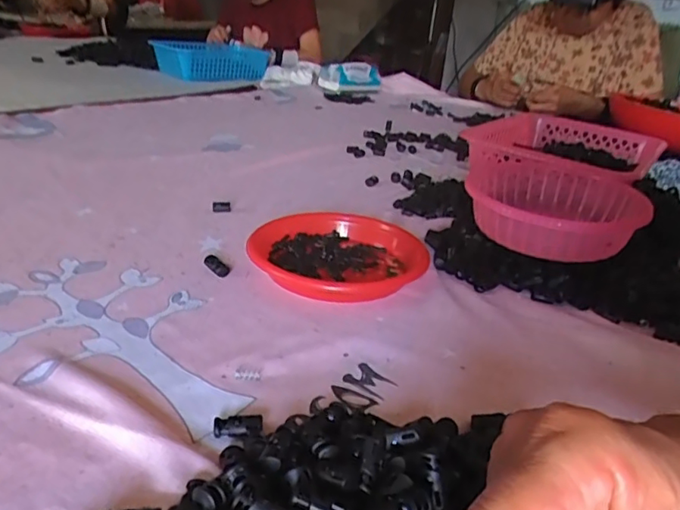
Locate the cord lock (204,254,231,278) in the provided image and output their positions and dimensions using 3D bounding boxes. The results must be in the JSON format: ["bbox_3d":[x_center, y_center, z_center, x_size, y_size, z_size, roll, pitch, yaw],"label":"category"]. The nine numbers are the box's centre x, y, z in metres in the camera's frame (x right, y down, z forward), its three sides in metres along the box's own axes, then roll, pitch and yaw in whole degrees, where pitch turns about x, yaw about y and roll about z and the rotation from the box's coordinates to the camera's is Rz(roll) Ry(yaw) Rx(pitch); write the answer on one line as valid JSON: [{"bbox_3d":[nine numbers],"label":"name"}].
[{"bbox_3d":[-0.111,0.009,0.500,0.014,0.010,0.034,-19,36,-42],"label":"cord lock"}]

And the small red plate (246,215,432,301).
[{"bbox_3d":[-0.003,0.000,0.522,0.153,0.024,0.152,6,26,-3],"label":"small red plate"}]

